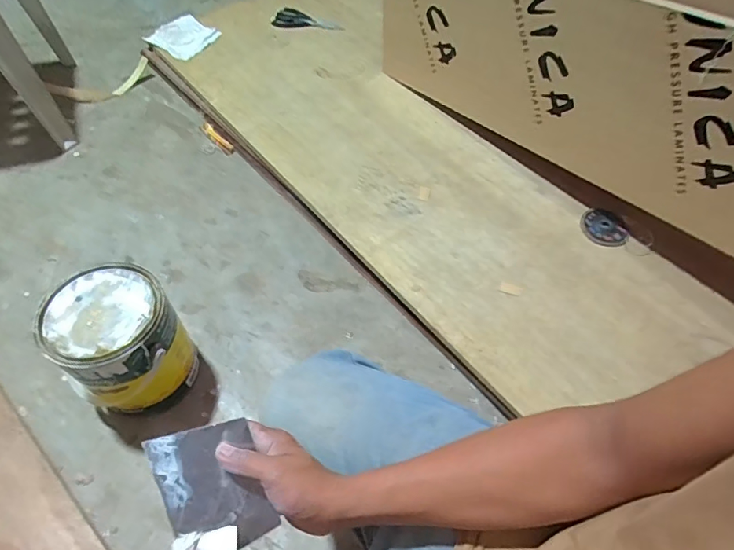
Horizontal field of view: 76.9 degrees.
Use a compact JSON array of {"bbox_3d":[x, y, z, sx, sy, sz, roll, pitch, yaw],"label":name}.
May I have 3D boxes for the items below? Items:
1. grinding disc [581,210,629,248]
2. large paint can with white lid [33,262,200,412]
[{"bbox_3d":[0.495,-0.099,0.962,0.095,0.014,0.095,2,55,-3],"label":"grinding disc"},{"bbox_3d":[-0.361,0.113,0.711,0.155,0.205,0.155,2,55,-3],"label":"large paint can with white lid"}]

